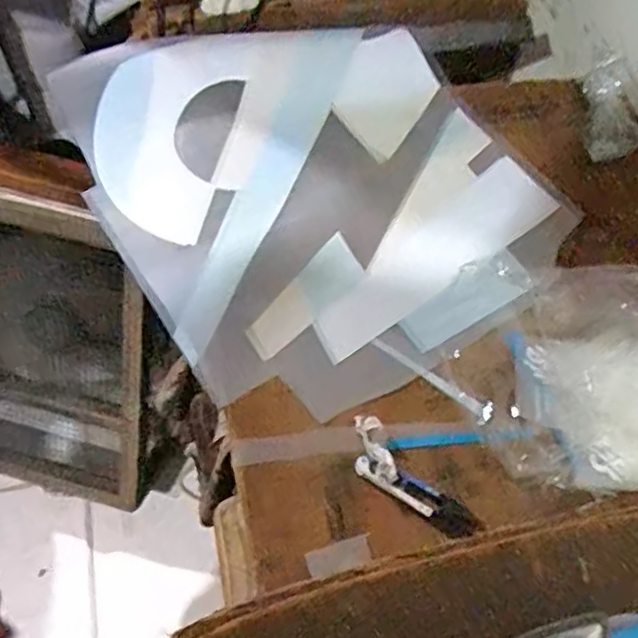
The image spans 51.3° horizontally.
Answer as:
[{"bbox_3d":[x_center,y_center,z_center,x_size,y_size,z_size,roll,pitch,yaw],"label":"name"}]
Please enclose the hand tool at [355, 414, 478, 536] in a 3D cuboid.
[{"bbox_3d":[0.088,0.160,0.605,0.118,0.012,0.027,30,59,15],"label":"hand tool"}]

